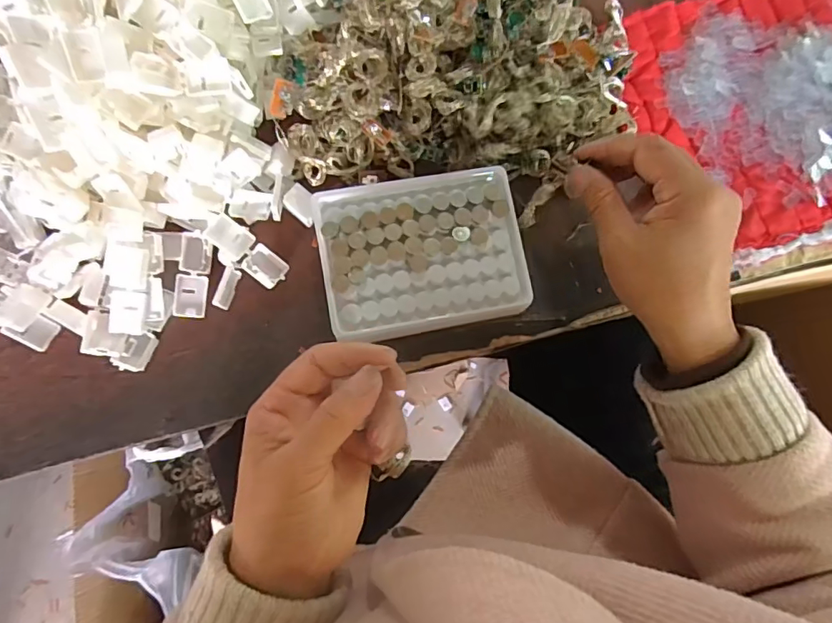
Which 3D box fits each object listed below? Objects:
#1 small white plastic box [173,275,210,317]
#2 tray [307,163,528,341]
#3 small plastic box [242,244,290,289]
[{"bbox_3d":[-0.148,-0.010,0.337,0.020,0.007,0.028,5,81,-4],"label":"small white plastic box"},{"bbox_3d":[0.003,-0.038,0.343,0.129,0.035,0.101,-10,83,-7],"label":"tray"},{"bbox_3d":[-0.100,-0.030,0.343,0.026,0.010,0.022,40,83,-16],"label":"small plastic box"}]

